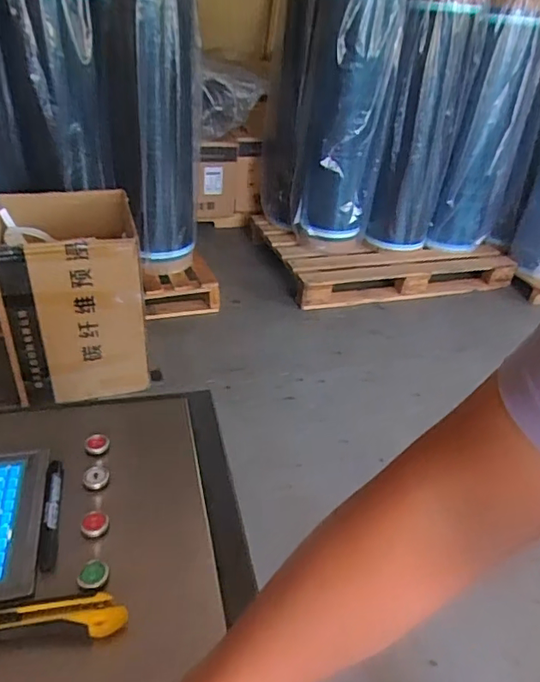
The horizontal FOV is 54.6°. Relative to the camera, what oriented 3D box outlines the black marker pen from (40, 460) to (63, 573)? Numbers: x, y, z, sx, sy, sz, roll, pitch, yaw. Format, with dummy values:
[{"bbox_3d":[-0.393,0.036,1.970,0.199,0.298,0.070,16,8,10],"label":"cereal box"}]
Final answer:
[{"bbox_3d":[-0.236,0.183,0.567,0.015,0.013,0.139,-5,35,-15],"label":"black marker pen"}]

